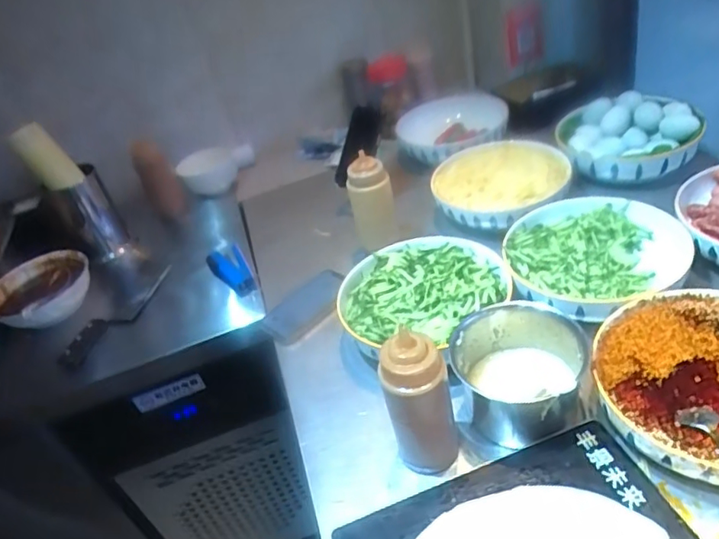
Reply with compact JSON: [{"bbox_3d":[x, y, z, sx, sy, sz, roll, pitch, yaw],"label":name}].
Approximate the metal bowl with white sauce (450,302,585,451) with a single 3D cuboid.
[{"bbox_3d":[0.174,0.124,0.639,0.136,0.121,0.129,-1,38,1],"label":"metal bowl with white sauce"}]

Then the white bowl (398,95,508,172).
[{"bbox_3d":[0.216,-0.302,1.275,0.264,0.101,0.264,-1,38,1],"label":"white bowl"}]

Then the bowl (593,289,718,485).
[{"bbox_3d":[0.361,0.113,0.579,0.216,0.070,0.233,-1,38,1],"label":"bowl"}]

